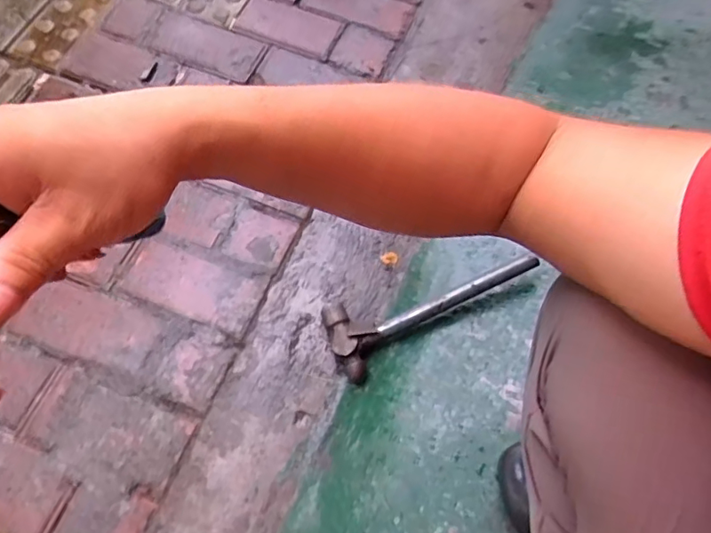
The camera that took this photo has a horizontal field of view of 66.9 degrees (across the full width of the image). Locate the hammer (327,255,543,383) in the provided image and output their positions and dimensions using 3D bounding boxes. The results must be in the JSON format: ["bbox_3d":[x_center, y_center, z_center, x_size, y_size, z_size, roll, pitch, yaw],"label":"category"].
[{"bbox_3d":[0.120,0.061,0.817,0.336,0.050,0.120,-22,69,-2],"label":"hammer"}]

